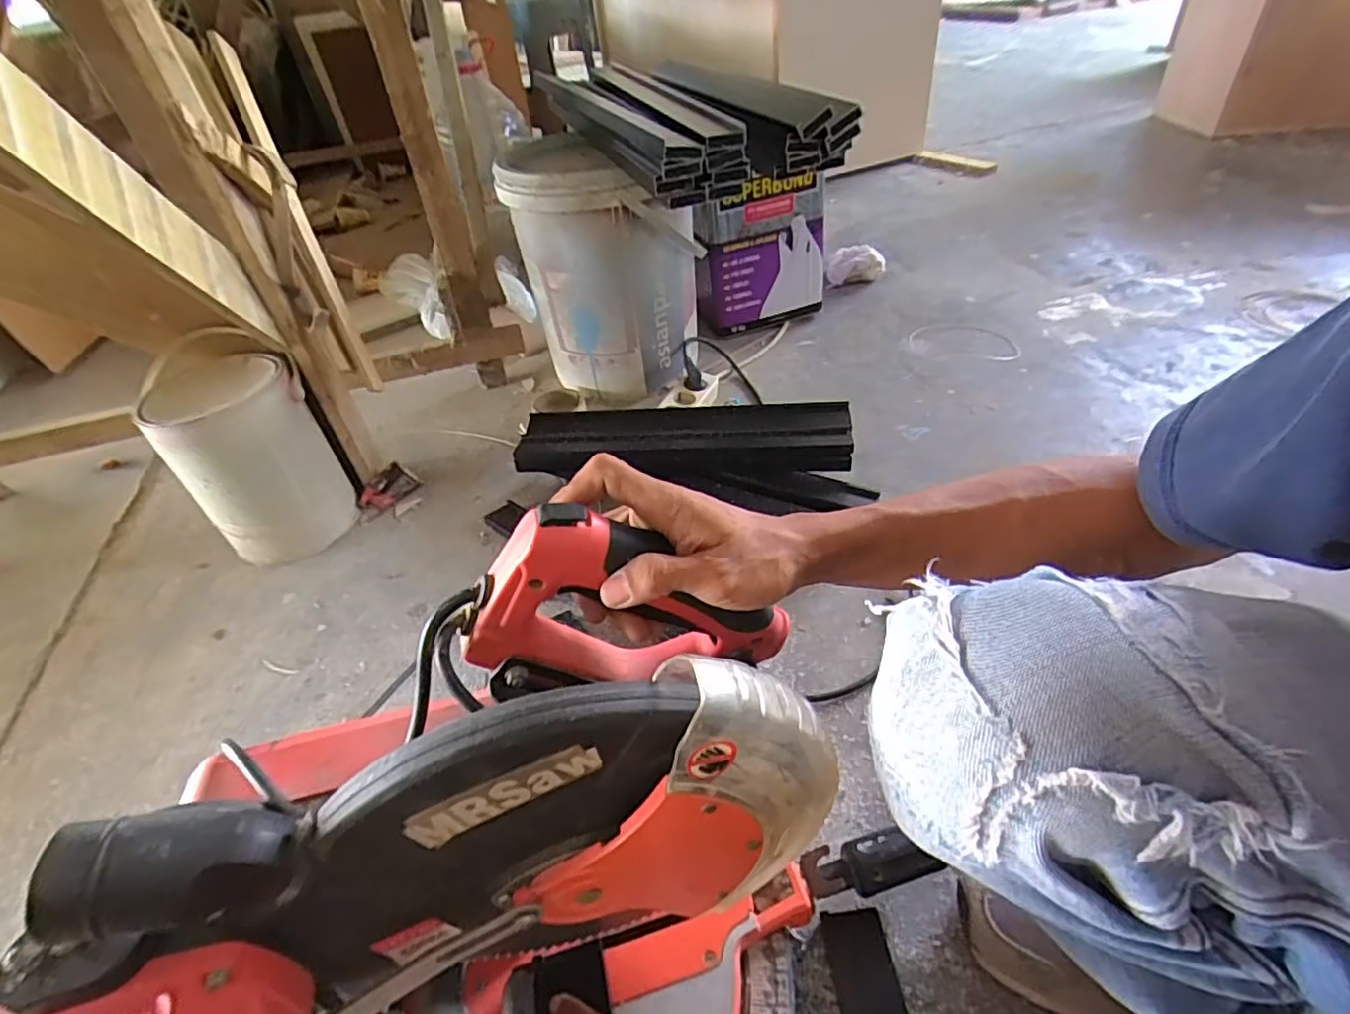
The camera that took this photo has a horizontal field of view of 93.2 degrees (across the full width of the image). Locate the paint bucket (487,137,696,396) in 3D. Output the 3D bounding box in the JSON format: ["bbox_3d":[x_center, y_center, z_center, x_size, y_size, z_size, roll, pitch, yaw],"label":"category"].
[{"bbox_3d":[-0.109,-0.406,1.099,0.277,0.358,0.277,-4,41,4],"label":"paint bucket"}]

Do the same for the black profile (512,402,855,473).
[{"bbox_3d":[0.009,-0.095,0.893,0.455,0.046,0.106,0,41,8],"label":"black profile"}]

